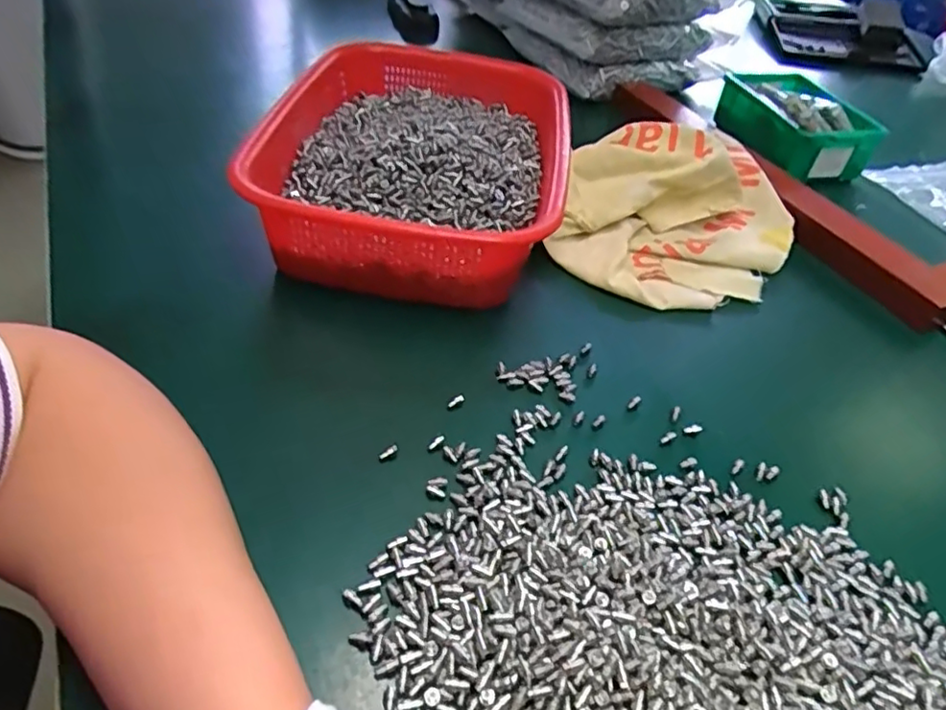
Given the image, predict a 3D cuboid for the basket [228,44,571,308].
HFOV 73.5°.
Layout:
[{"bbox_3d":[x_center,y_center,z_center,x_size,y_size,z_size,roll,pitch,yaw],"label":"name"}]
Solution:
[{"bbox_3d":[-0.037,-0.146,0.484,0.205,0.079,0.290,7,44,0],"label":"basket"}]

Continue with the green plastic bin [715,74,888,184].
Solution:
[{"bbox_3d":[0.324,-0.238,0.639,0.099,0.046,0.149,-4,45,-11],"label":"green plastic bin"}]

